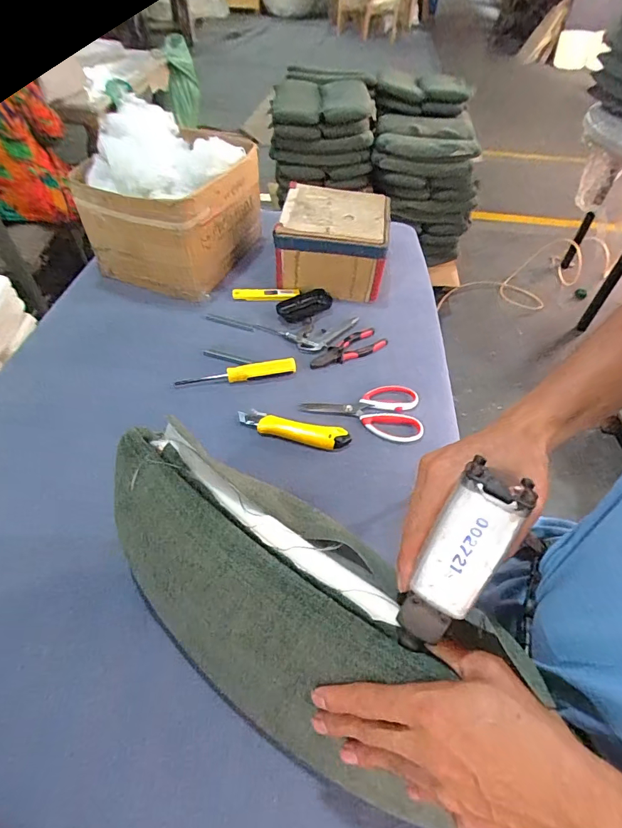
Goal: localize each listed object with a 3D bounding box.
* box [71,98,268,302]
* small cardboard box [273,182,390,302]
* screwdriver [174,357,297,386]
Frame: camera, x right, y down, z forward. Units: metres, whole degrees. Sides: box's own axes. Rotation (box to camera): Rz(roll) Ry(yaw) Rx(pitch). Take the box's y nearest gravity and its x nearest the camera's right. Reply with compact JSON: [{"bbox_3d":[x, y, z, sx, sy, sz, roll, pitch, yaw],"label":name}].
[{"bbox_3d":[-0.280,-0.429,0.848,0.258,0.240,0.282,16,51,11],"label":"box"},{"bbox_3d":[0.051,-0.366,0.883,0.216,0.125,0.228,9,50,6],"label":"small cardboard box"},{"bbox_3d":[-0.123,-0.069,0.692,0.195,0.025,0.023,-9,51,-10],"label":"screwdriver"}]

